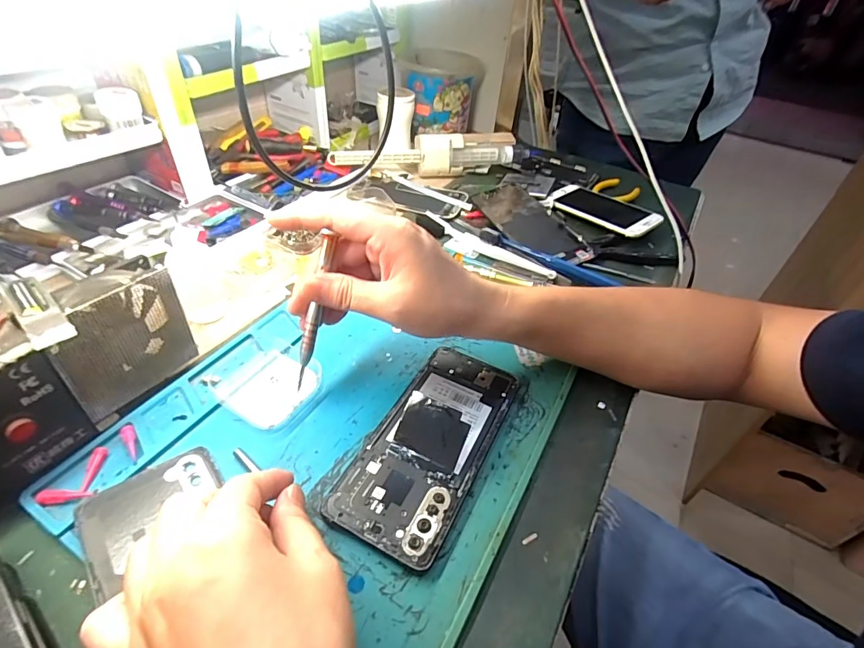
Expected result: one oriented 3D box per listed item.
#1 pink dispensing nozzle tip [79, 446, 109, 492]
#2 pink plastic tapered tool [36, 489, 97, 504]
[{"bbox_3d":[-0.205,0.088,0.270,0.007,0.005,0.028,1,43,-7],"label":"pink dispensing nozzle tip"},{"bbox_3d":[-0.210,0.097,0.255,0.028,0.004,0.008,-4,44,-11],"label":"pink plastic tapered tool"}]

